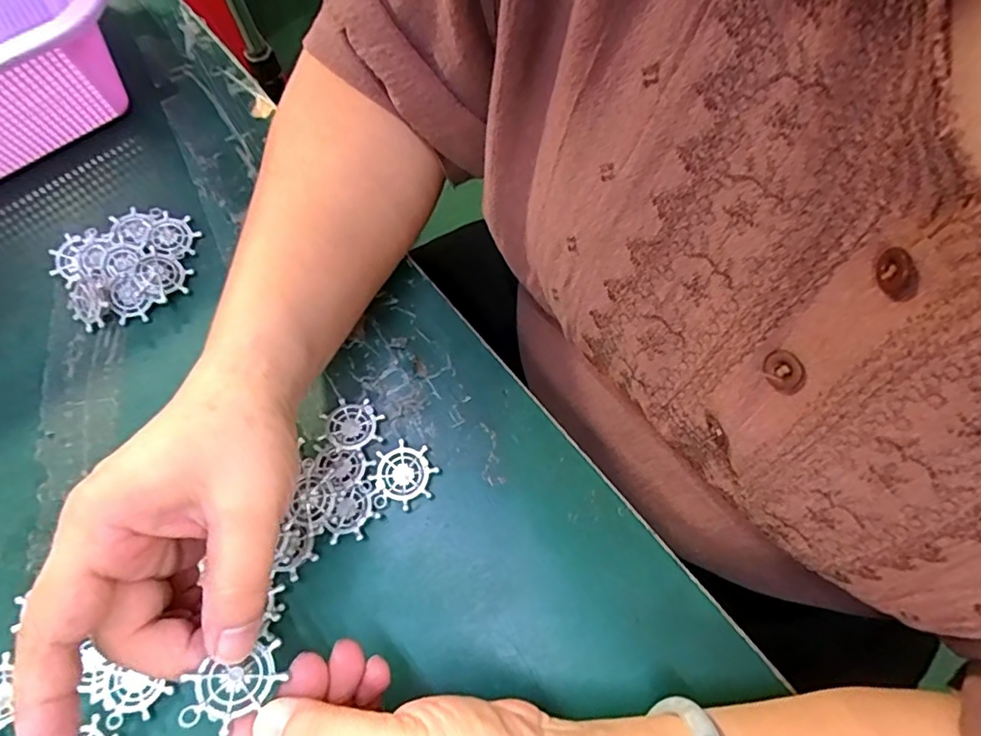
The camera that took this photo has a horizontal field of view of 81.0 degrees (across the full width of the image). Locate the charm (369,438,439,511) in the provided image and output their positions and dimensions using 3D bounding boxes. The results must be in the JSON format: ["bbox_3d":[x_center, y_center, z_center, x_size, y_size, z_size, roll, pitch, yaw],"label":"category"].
[{"bbox_3d":[-0.043,0.053,0.282,0.032,0.006,0.030,-29,72,-8],"label":"charm"}]

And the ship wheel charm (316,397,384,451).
[{"bbox_3d":[-0.070,0.028,0.290,0.030,0.006,0.026,2,71,3],"label":"ship wheel charm"}]

